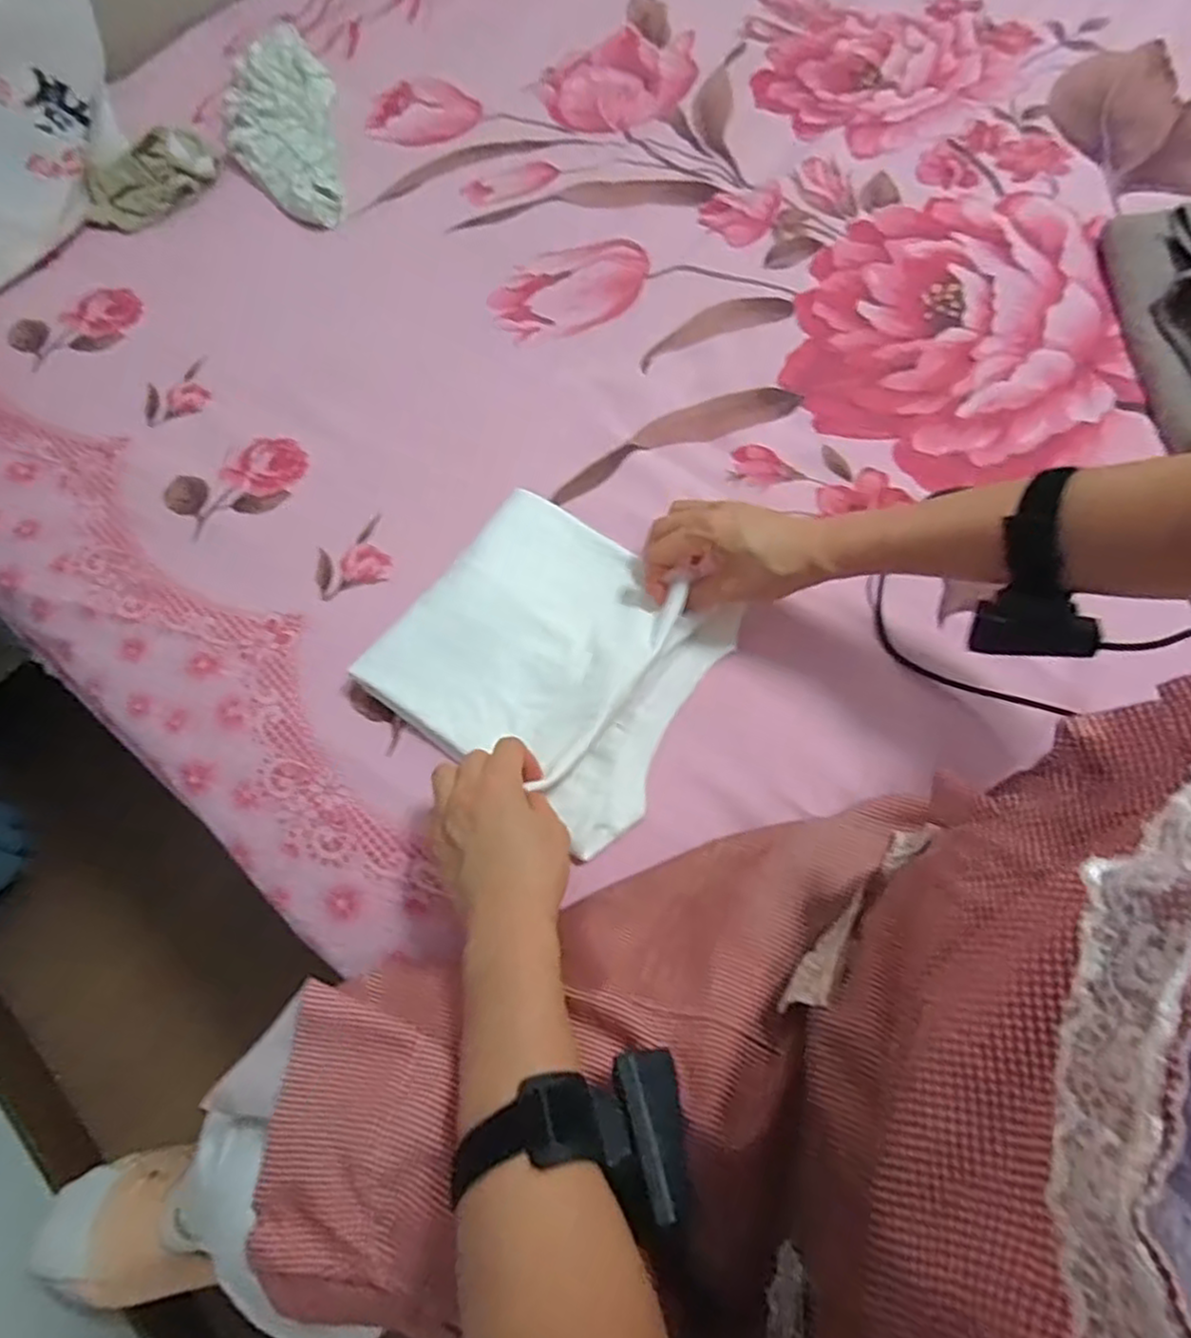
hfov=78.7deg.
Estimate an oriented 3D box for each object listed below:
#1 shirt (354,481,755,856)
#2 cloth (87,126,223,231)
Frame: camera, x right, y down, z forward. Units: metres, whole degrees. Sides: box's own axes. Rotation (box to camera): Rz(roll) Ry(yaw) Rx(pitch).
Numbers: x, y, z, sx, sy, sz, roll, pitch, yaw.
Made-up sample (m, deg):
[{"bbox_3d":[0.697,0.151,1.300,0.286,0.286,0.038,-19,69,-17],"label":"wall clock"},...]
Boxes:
[{"bbox_3d":[-0.028,-0.012,0.566,0.226,0.039,0.215,34,72,14],"label":"shirt"},{"bbox_3d":[-0.488,-0.536,0.792,0.147,0.041,0.059,-39,72,-14],"label":"cloth"}]

